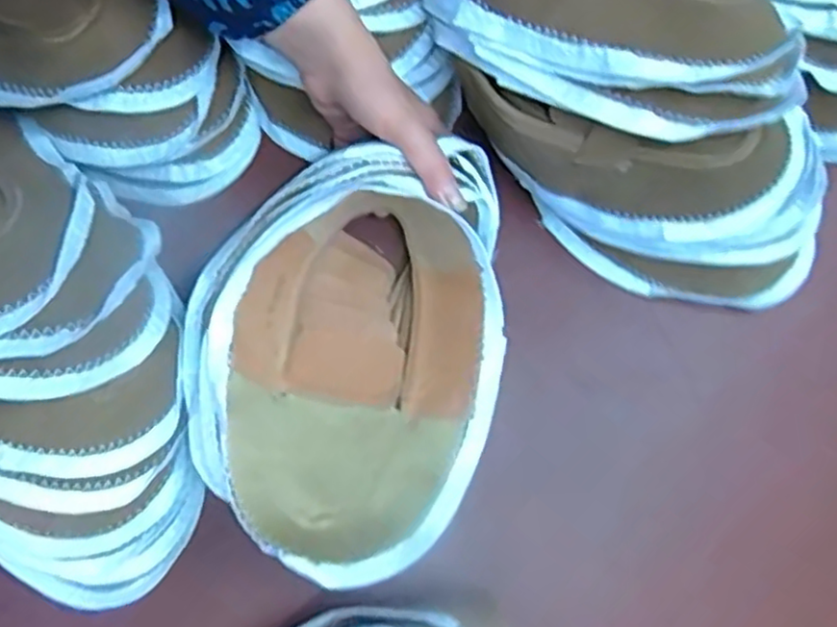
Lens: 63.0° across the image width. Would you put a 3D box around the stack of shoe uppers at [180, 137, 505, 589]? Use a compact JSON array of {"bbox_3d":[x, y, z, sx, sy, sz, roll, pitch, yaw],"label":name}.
[{"bbox_3d":[-0.044,0.022,0.468,0.197,0.099,0.275,14,77,1],"label":"stack of shoe uppers"}]

